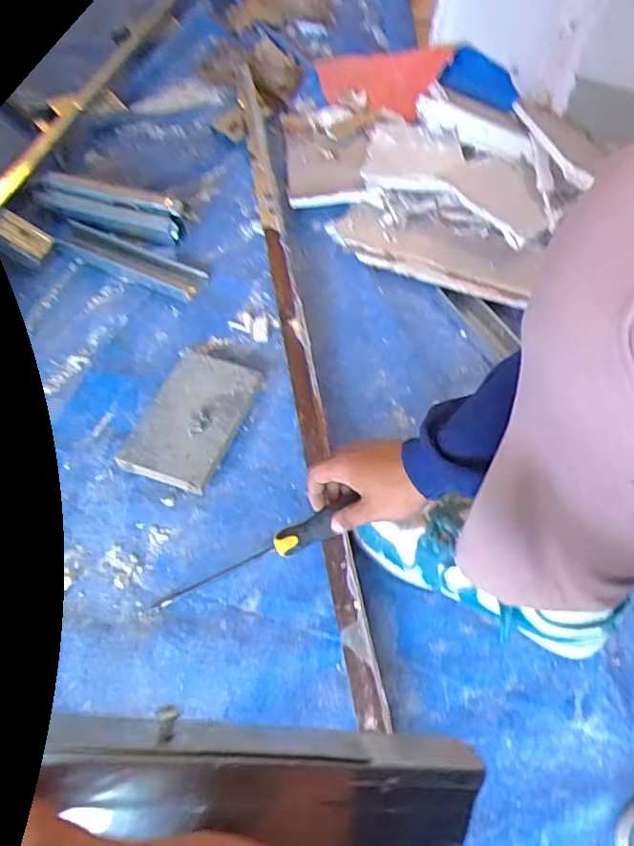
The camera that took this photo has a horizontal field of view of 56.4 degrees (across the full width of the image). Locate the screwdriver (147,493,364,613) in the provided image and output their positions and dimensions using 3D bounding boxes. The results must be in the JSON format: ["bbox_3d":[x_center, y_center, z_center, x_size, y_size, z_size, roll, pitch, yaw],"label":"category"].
[{"bbox_3d":[-0.060,0.134,0.601,0.225,0.032,0.032,-27,63,2],"label":"screwdriver"}]

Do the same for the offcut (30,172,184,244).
[{"bbox_3d":[-0.295,-0.305,0.841,0.212,0.059,0.059,13,59,3],"label":"offcut"}]

